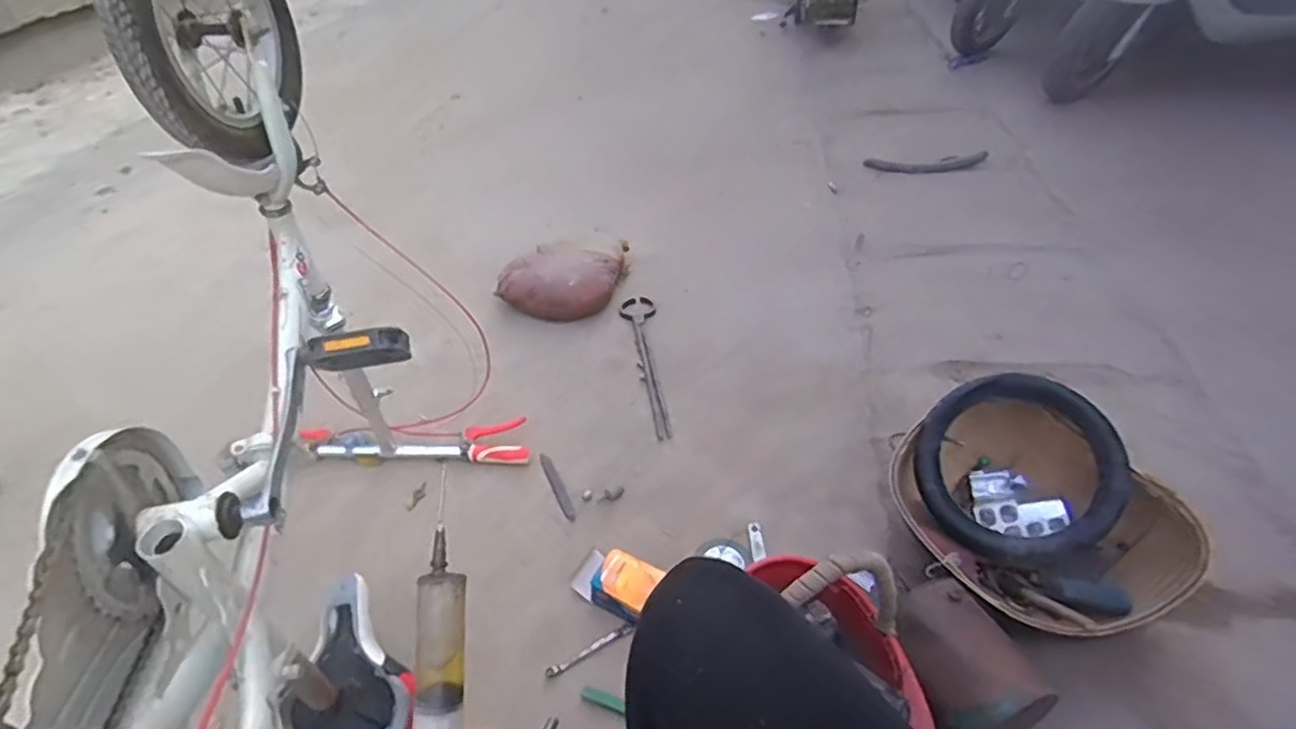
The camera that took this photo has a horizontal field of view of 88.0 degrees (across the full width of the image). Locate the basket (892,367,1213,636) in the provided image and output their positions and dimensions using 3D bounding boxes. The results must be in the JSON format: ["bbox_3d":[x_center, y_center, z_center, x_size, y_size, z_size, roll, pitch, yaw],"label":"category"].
[{"bbox_3d":[0.534,0.195,0.961,0.291,0.227,0.310,-2,40,2],"label":"basket"}]

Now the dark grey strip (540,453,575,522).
[{"bbox_3d":[-0.161,0.213,1.186,0.021,0.006,0.166,-18,39,-16],"label":"dark grey strip"}]

